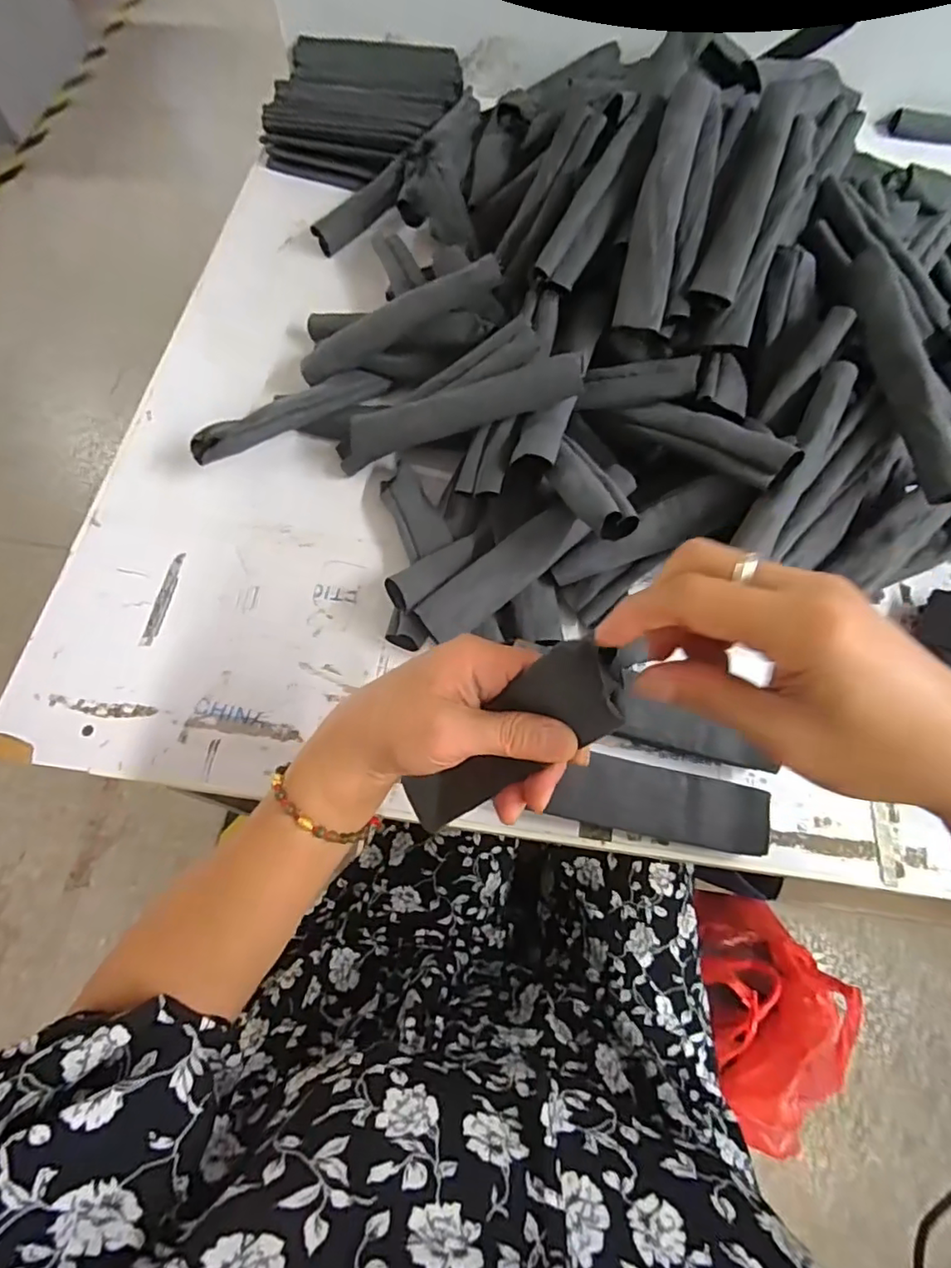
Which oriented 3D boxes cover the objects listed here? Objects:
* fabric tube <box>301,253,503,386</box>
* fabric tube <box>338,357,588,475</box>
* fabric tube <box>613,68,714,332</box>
[{"bbox_3d":[-0.066,-0.264,0.504,0.182,0.029,0.022,-21,66,15],"label":"fabric tube"},{"bbox_3d":[-0.020,-0.169,0.462,0.205,0.040,0.024,-11,65,20],"label":"fabric tube"},{"bbox_3d":[0.139,-0.322,0.445,0.036,0.023,0.191,13,90,6],"label":"fabric tube"}]

